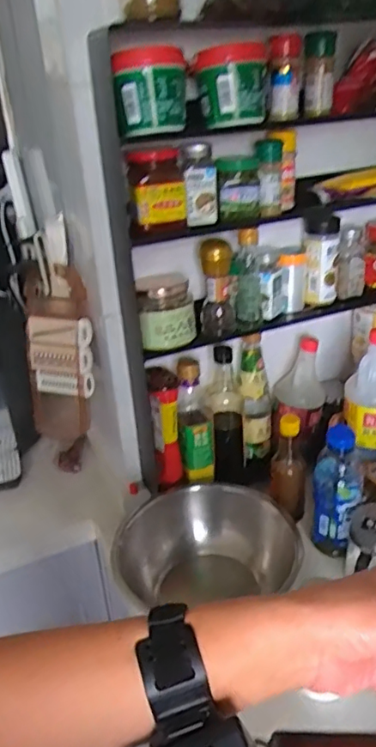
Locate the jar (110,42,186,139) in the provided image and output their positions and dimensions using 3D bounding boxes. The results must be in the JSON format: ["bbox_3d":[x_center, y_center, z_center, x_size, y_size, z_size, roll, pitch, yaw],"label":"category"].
[{"bbox_3d":[-0.042,-0.324,0.637,0.076,0.088,0.066,-1,30,4],"label":"jar"}]

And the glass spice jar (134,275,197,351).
[{"bbox_3d":[-0.030,-0.089,0.780,0.079,0.089,0.067,-4,30,-1],"label":"glass spice jar"}]

